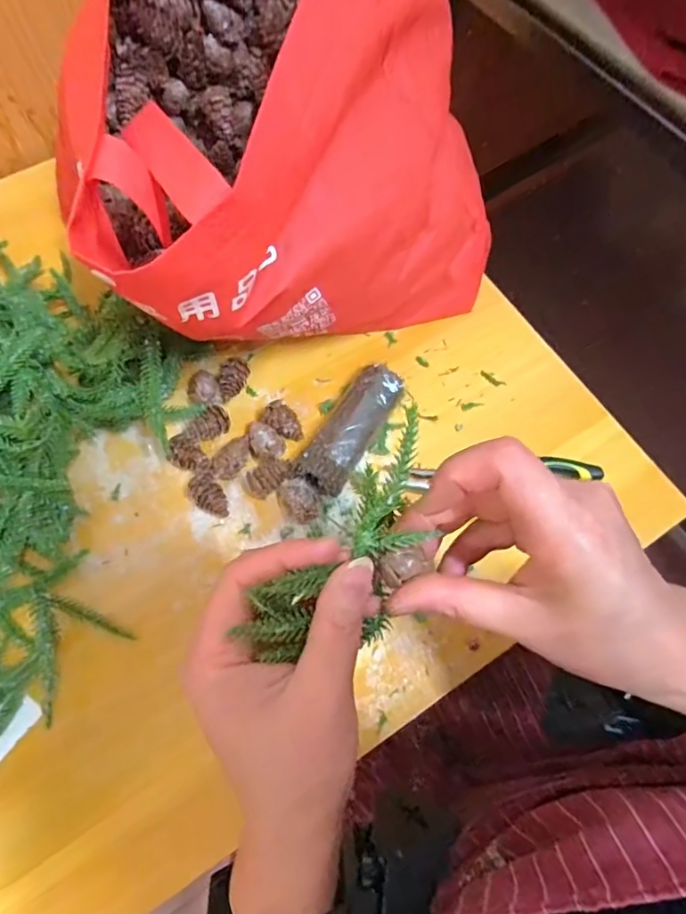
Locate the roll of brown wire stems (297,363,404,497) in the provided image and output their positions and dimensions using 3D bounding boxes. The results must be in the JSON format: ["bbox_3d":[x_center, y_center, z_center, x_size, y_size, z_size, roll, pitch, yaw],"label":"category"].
[{"bbox_3d":[0.006,-0.025,0.403,0.041,0.026,0.113,28,72,10],"label":"roll of brown wire stems"}]

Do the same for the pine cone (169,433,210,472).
[{"bbox_3d":[-0.114,0.000,0.393,0.033,0.014,0.020,32,72,11],"label":"pine cone"}]

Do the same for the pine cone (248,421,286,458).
[{"bbox_3d":[-0.060,-0.011,0.396,0.034,0.021,0.022,37,73,12],"label":"pine cone"}]

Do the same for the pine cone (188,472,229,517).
[{"bbox_3d":[-0.098,0.028,0.387,0.020,0.018,0.035,-35,73,-12],"label":"pine cone"}]

